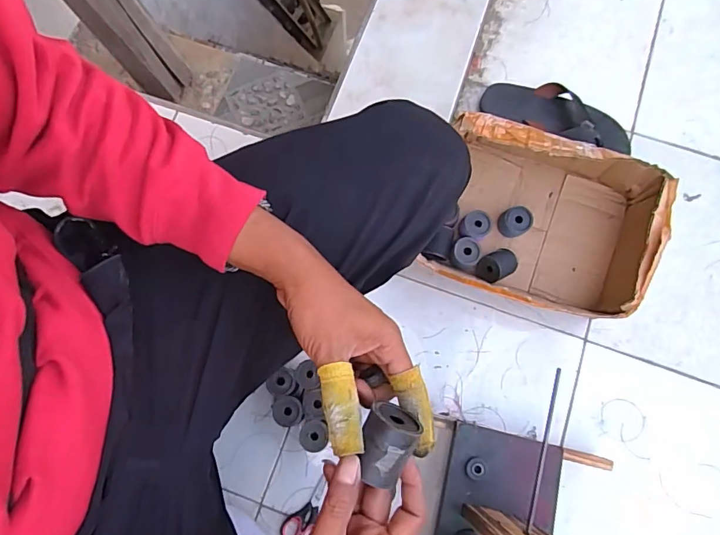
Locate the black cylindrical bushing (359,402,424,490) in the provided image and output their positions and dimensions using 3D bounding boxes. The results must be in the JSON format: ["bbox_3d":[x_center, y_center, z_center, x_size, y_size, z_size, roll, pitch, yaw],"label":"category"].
[{"bbox_3d":[0.018,0.135,0.357,0.035,0.040,0.048,21,94,1],"label":"black cylindrical bushing"}]

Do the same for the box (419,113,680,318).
[{"bbox_3d":[0.273,-0.067,0.714,0.326,0.150,0.260,16,76,5],"label":"box"}]

